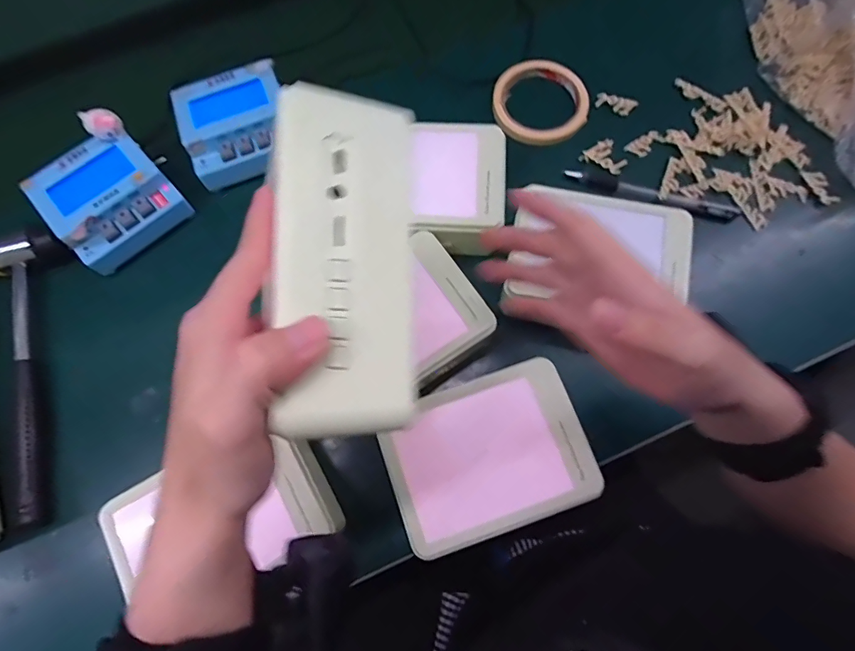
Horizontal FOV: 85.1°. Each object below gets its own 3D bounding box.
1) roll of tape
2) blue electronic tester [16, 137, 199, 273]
[{"bbox_3d":[0.113,-0.221,0.462,0.090,0.014,0.094,-1,71,2],"label":"roll of tape"},{"bbox_3d":[-0.290,-0.116,0.426,0.100,0.040,0.097,-40,74,-10],"label":"blue electronic tester"}]

